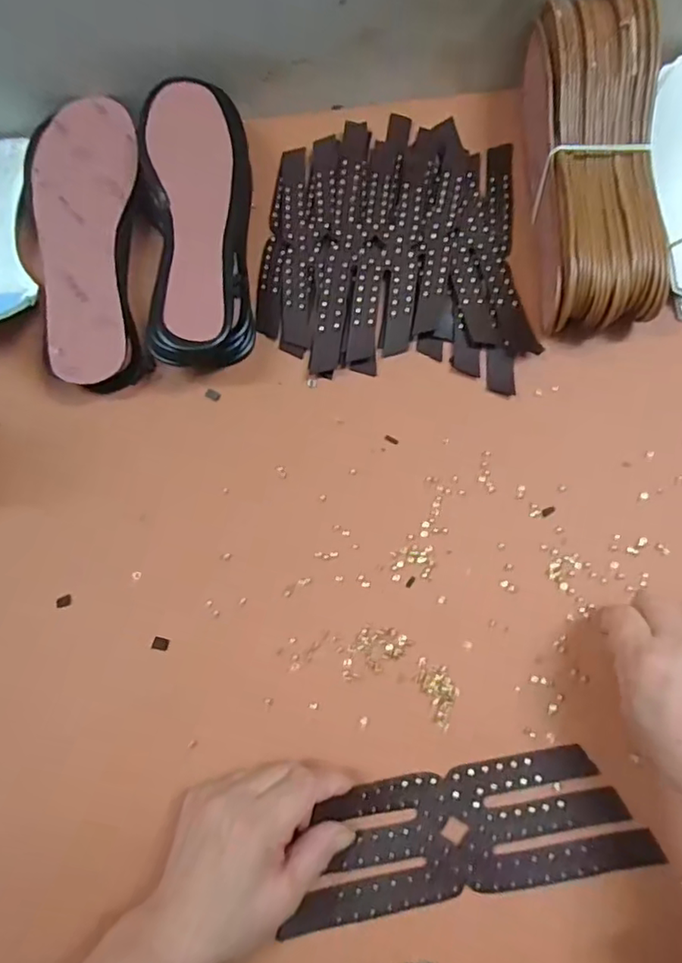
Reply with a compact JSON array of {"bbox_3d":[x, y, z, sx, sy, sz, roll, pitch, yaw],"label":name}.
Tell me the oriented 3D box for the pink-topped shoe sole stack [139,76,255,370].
[{"bbox_3d":[-0.108,-0.189,0.439,0.077,0.050,0.220,-3,77,1],"label":"pink-topped shoe sole stack"}]

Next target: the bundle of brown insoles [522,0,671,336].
[{"bbox_3d":[0.180,-0.229,0.427,0.083,0.071,0.237,0,77,1],"label":"bundle of brown insoles"}]

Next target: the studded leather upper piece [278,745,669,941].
[{"bbox_3d":[0.074,0.208,0.348,0.210,0.010,0.070,-9,77,-4],"label":"studded leather upper piece"}]

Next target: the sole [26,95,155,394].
[{"bbox_3d":[-0.186,-0.182,0.443,0.079,0.030,0.235,-11,77,-1],"label":"sole"}]

